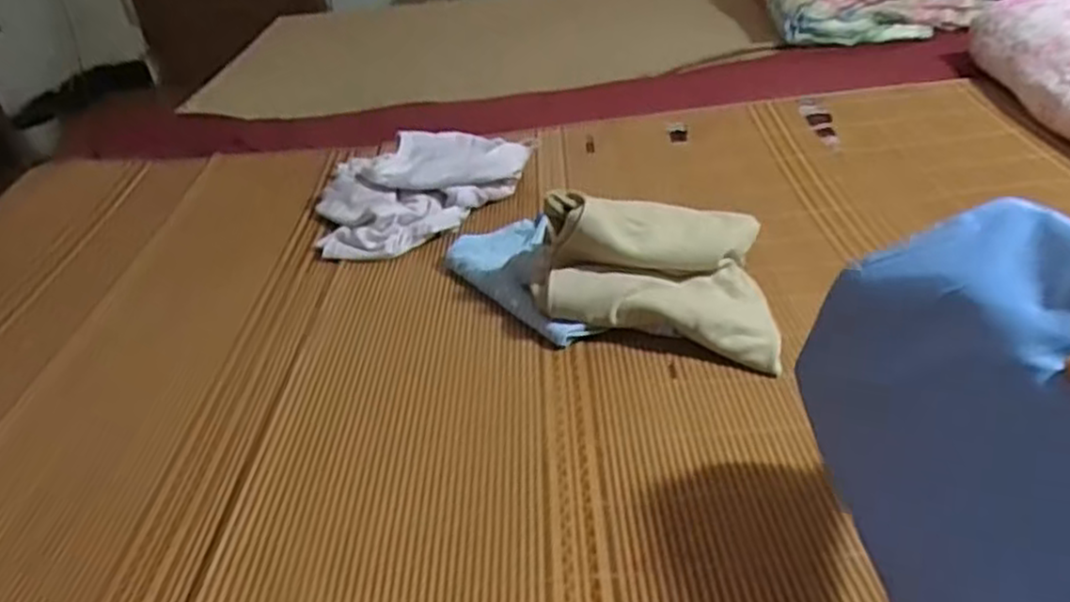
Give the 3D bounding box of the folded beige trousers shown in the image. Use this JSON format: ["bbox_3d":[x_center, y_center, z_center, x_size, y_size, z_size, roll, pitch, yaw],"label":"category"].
[{"bbox_3d":[0.130,-0.051,0.796,0.270,0.117,0.195,7,36,21],"label":"folded beige trousers"}]

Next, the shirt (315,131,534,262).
[{"bbox_3d":[-0.165,-0.158,1.076,0.348,0.072,0.195,-30,39,-30],"label":"shirt"}]

